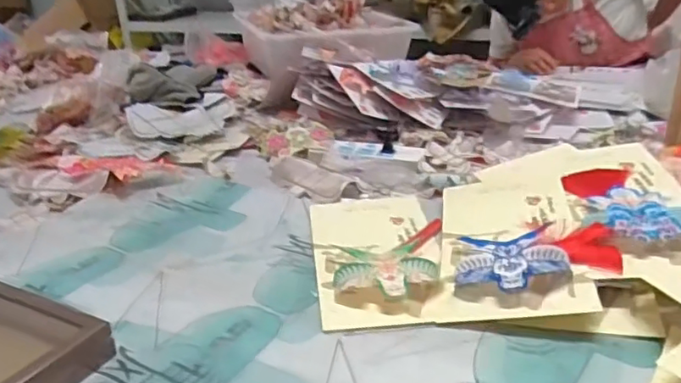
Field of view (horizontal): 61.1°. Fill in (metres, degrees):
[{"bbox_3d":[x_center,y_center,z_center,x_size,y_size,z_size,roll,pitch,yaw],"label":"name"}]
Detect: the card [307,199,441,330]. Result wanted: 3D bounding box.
[{"bbox_3d":[0.053,0.074,0.780,0.175,0.023,0.315,-4,25,-3],"label":"card"}]

